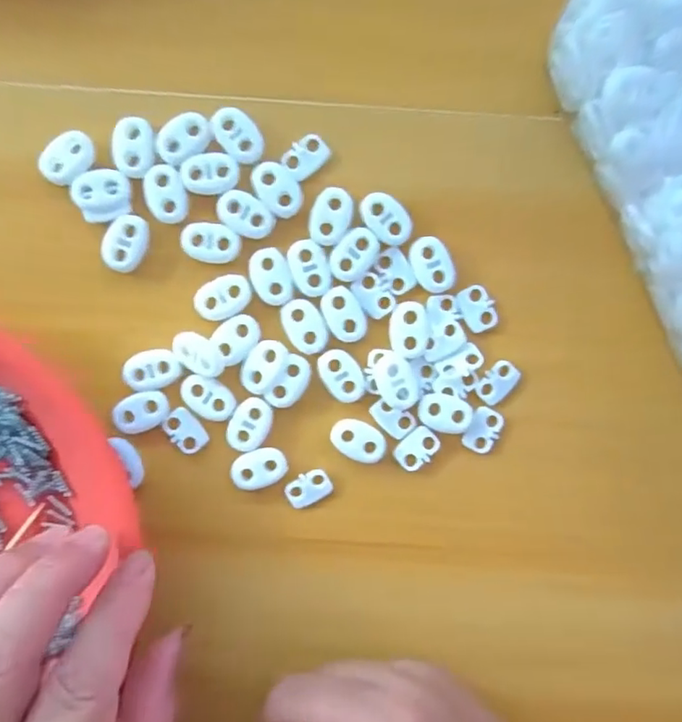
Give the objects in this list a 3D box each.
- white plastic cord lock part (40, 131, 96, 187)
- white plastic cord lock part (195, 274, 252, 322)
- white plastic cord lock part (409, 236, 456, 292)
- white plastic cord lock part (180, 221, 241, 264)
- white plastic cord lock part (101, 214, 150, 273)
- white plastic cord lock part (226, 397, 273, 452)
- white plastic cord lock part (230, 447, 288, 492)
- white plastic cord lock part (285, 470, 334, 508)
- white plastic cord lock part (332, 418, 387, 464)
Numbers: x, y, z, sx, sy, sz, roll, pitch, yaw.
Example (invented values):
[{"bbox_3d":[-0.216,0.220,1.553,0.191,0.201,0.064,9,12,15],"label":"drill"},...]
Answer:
[{"bbox_3d":[-0.105,-0.078,0.221,0.021,0.005,0.015,-43,93,1],"label":"white plastic cord lock part"},{"bbox_3d":[-0.046,-0.025,0.227,0.022,0.004,0.015,-25,93,0],"label":"white plastic cord lock part"},{"bbox_3d":[0.036,-0.038,0.228,0.015,0.004,0.023,-22,93,0],"label":"white plastic cord lock part"},{"bbox_3d":[-0.051,-0.046,0.224,0.022,0.004,0.015,4,93,-1],"label":"white plastic cord lock part"},{"bbox_3d":[-0.084,-0.046,0.224,0.015,0.004,0.022,31,92,-2],"label":"white plastic cord lock part"},{"bbox_3d":[-0.036,0.025,0.231,0.015,0.004,0.022,27,92,-2],"label":"white plastic cord lock part"},{"bbox_3d":[-0.033,0.044,0.234,0.022,0.005,0.016,-17,93,0],"label":"white plastic cord lock part"},{"bbox_3d":[-0.013,0.052,0.237,0.018,0.004,0.013,-27,93,1],"label":"white plastic cord lock part"},{"bbox_3d":[0.007,0.032,0.234,0.023,0.005,0.015,28,92,-2],"label":"white plastic cord lock part"}]

